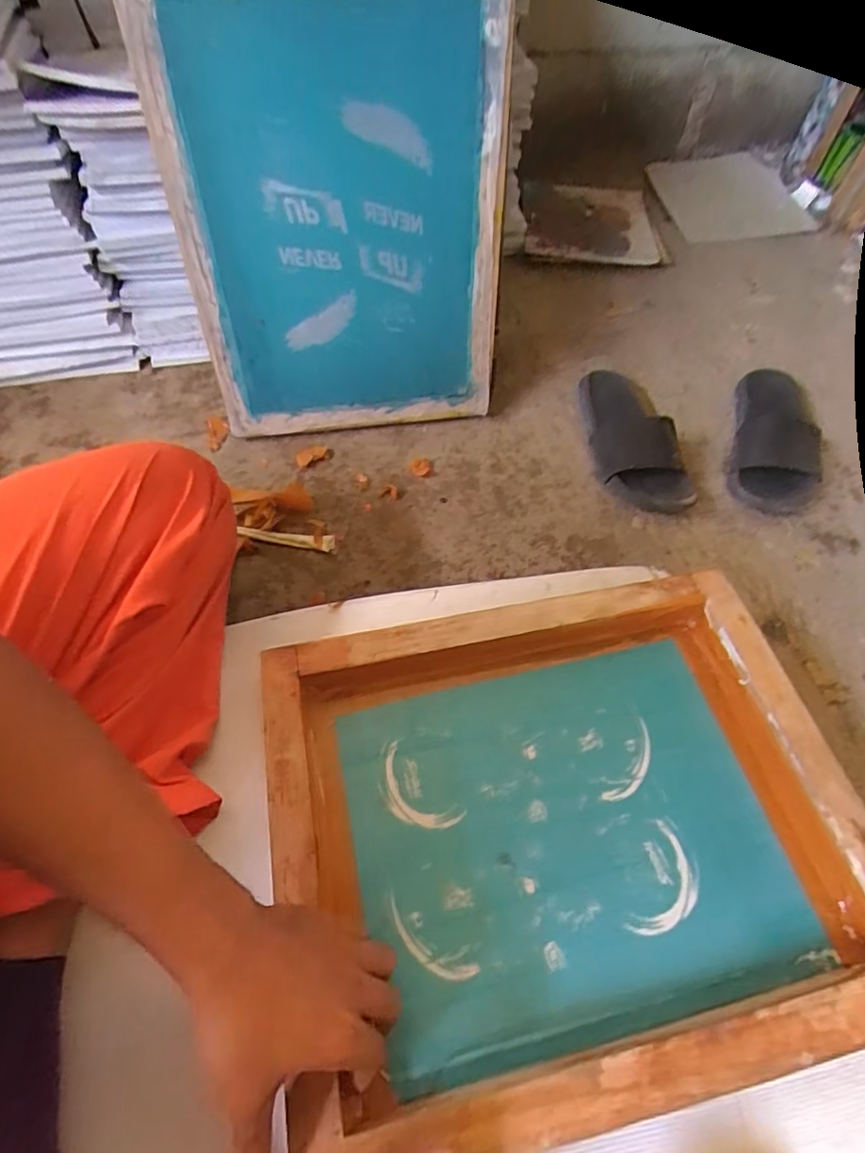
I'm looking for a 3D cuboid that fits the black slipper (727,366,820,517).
[{"bbox_3d":[0.485,-0.193,0.782,0.112,0.056,0.241,15,60,10],"label":"black slipper"}]

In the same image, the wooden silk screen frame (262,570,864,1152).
[{"bbox_3d":[0.106,0.193,0.455,0.449,0.053,0.358,-11,59,-5],"label":"wooden silk screen frame"}]

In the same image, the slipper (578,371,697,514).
[{"bbox_3d":[0.270,-0.203,0.772,0.103,0.066,0.263,-9,59,-4],"label":"slipper"}]

